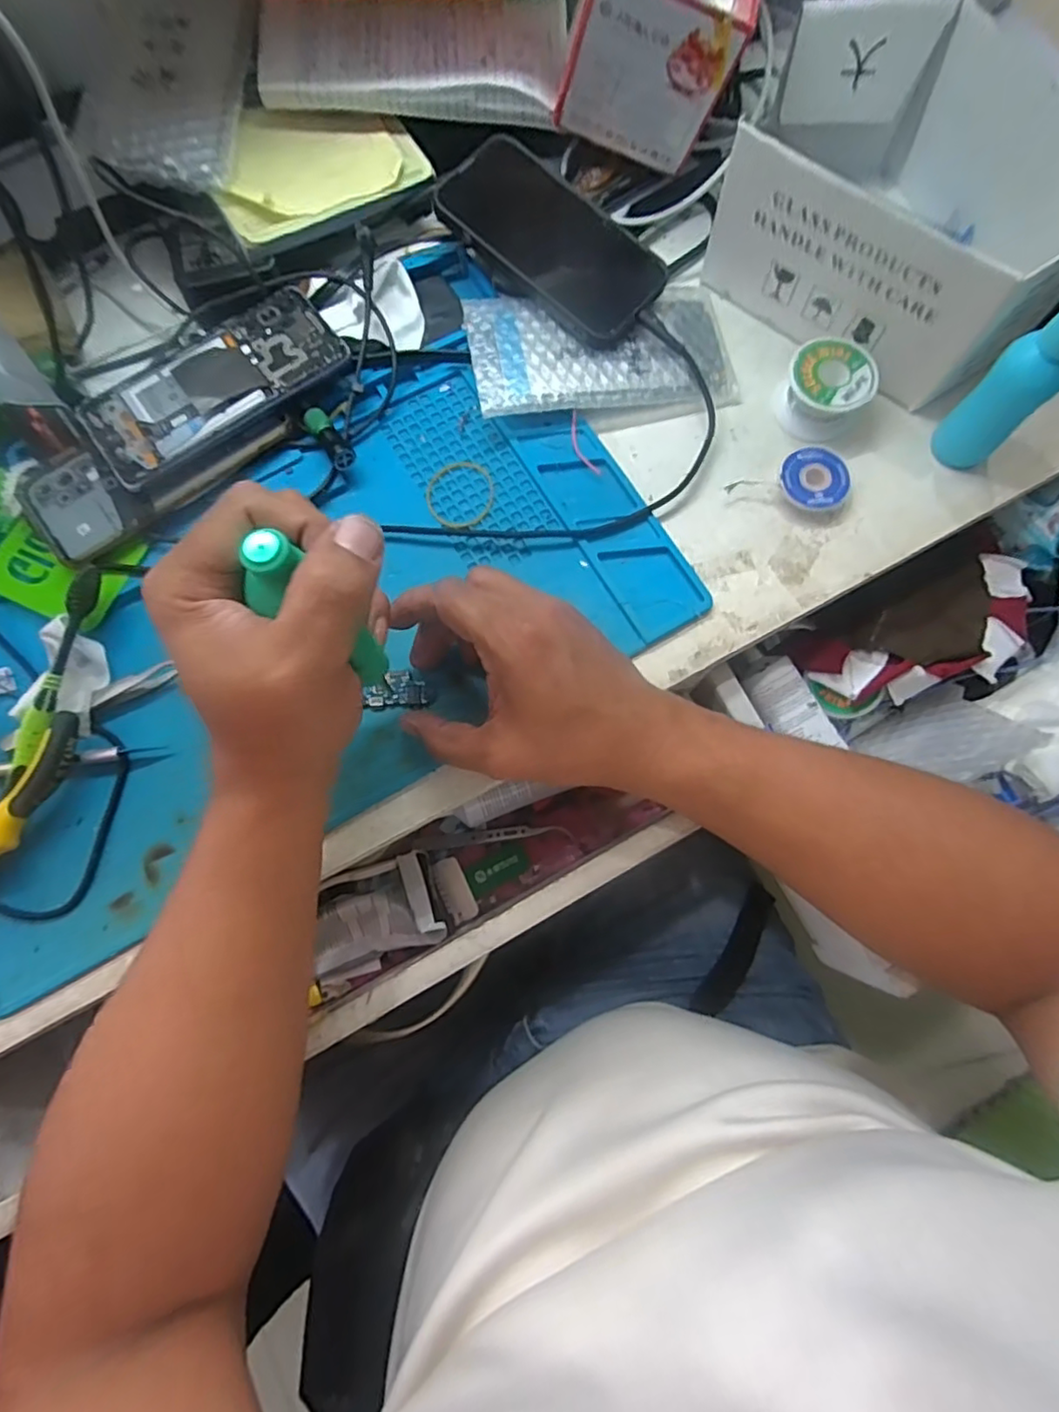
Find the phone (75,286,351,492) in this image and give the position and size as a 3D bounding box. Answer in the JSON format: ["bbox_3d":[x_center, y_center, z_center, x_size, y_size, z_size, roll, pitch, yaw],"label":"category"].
[{"bbox_3d":[-0.196,-0.201,0.374,0.156,0.010,0.076,-38,77,-9],"label":"phone"}]

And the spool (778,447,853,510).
[{"bbox_3d":[0.177,-0.141,0.381,0.041,0.014,0.041,0,76,0],"label":"spool"}]

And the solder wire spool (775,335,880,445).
[{"bbox_3d":[0.187,-0.201,0.383,0.051,0.027,0.052,0,76,0],"label":"solder wire spool"}]

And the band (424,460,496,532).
[{"bbox_3d":[-0.044,-0.134,0.383,0.043,0.004,0.049,2,76,1],"label":"band"}]

